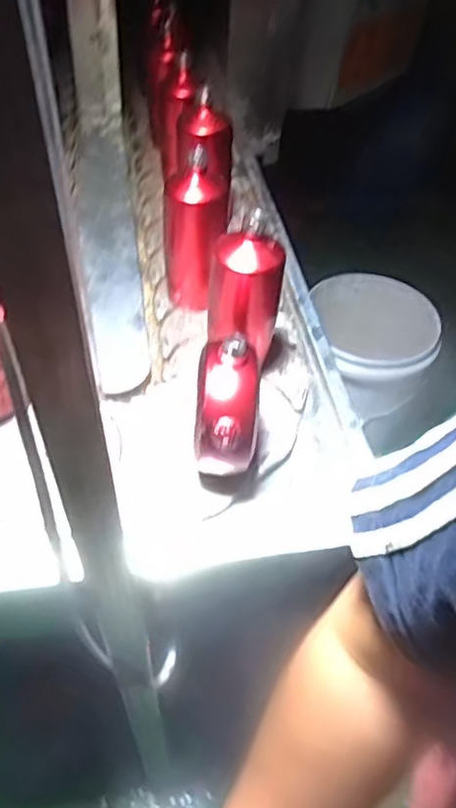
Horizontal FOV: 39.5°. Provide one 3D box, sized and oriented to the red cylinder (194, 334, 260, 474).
[{"bbox_3d":[0.002,0.004,0.634,0.073,0.142,0.083,14,46,6],"label":"red cylinder"}]

